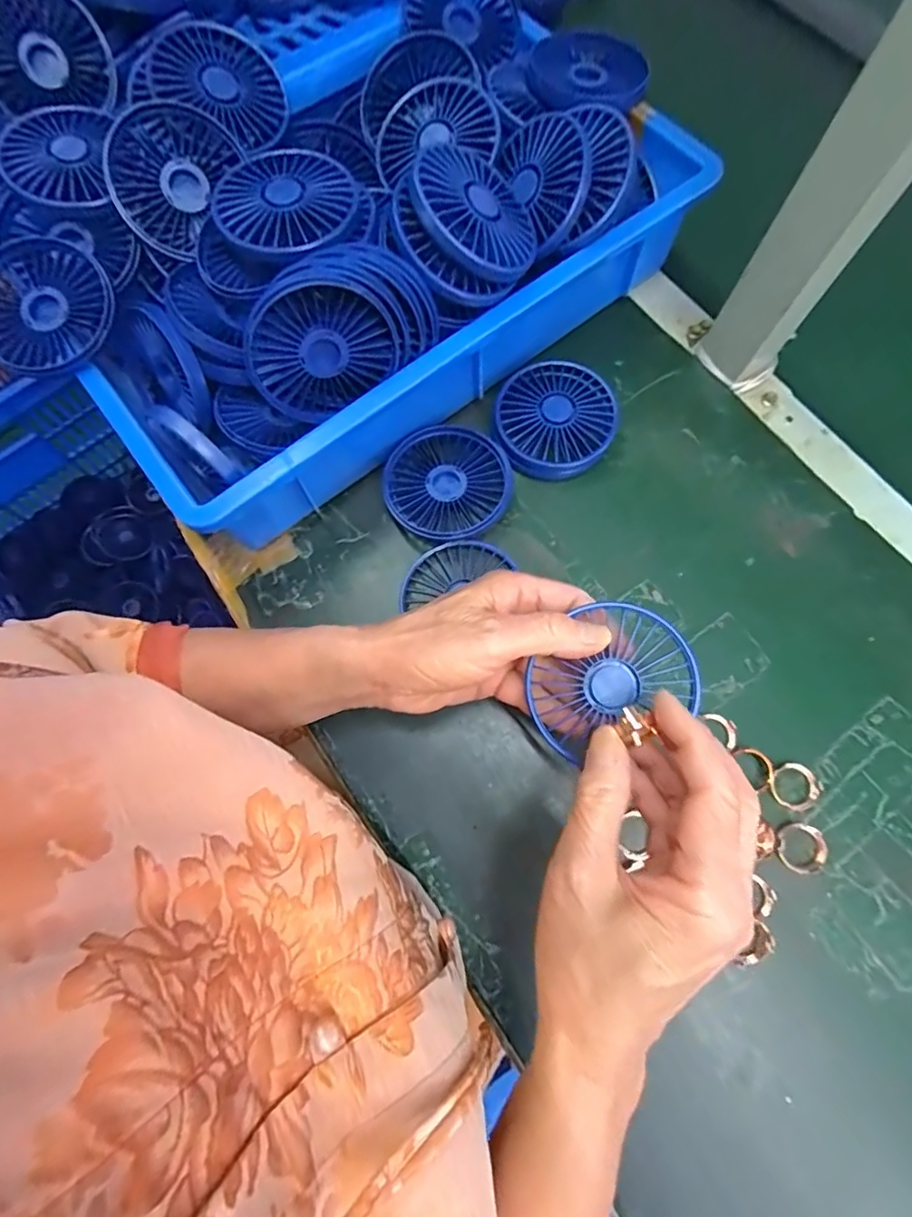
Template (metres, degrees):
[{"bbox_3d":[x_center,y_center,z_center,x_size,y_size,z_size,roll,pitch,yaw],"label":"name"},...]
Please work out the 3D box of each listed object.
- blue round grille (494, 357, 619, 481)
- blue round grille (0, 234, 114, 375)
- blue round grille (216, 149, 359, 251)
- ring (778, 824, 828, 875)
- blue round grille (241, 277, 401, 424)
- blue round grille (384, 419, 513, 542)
[{"bbox_3d":[0.073,-0.139,0.398,0.084,0.029,0.085,-1,74,2],"label":"blue round grille"},{"bbox_3d":[-0.261,-0.192,0.341,0.080,0.020,0.090,-30,84,-2],"label":"blue round grille"},{"bbox_3d":[-0.103,-0.244,0.321,0.081,0.013,0.077,-1,74,2],"label":"blue round grille"},{"bbox_3d":[0.207,0.144,0.322,0.027,0.009,0.028,-1,74,2],"label":"ring"},{"bbox_3d":[-0.080,-0.156,0.324,0.087,0.077,0.018,-24,59,10],"label":"blue round grille"},{"bbox_3d":[-0.005,-0.088,0.387,0.089,0.024,0.083,-1,74,2],"label":"blue round grille"}]

